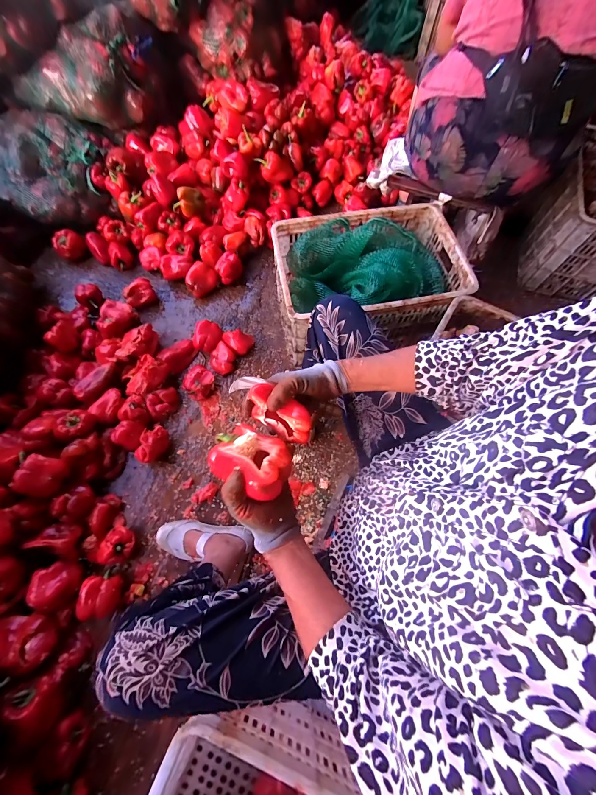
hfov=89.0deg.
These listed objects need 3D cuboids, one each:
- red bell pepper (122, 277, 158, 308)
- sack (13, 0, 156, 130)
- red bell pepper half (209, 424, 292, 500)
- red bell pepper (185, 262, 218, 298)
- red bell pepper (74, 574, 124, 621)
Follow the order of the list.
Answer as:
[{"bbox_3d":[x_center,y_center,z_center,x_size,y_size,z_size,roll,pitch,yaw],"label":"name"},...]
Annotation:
[{"bbox_3d":[-0.565,-0.368,1.084,0.100,0.079,0.063,-31,71,-15],"label":"red bell pepper"},{"bbox_3d":[-0.731,-1.142,1.064,0.492,0.233,0.287,-26,70,-13],"label":"sack"},{"bbox_3d":[-0.064,0.082,0.412,0.106,0.042,0.085,17,67,5],"label":"red bell pepper half"},{"bbox_3d":[-0.353,-0.432,1.103,0.114,0.072,0.079,-33,72,-15],"label":"red bell pepper"},{"bbox_3d":[-0.464,0.461,0.709,0.091,0.066,0.088,-3,66,-4],"label":"red bell pepper"}]

